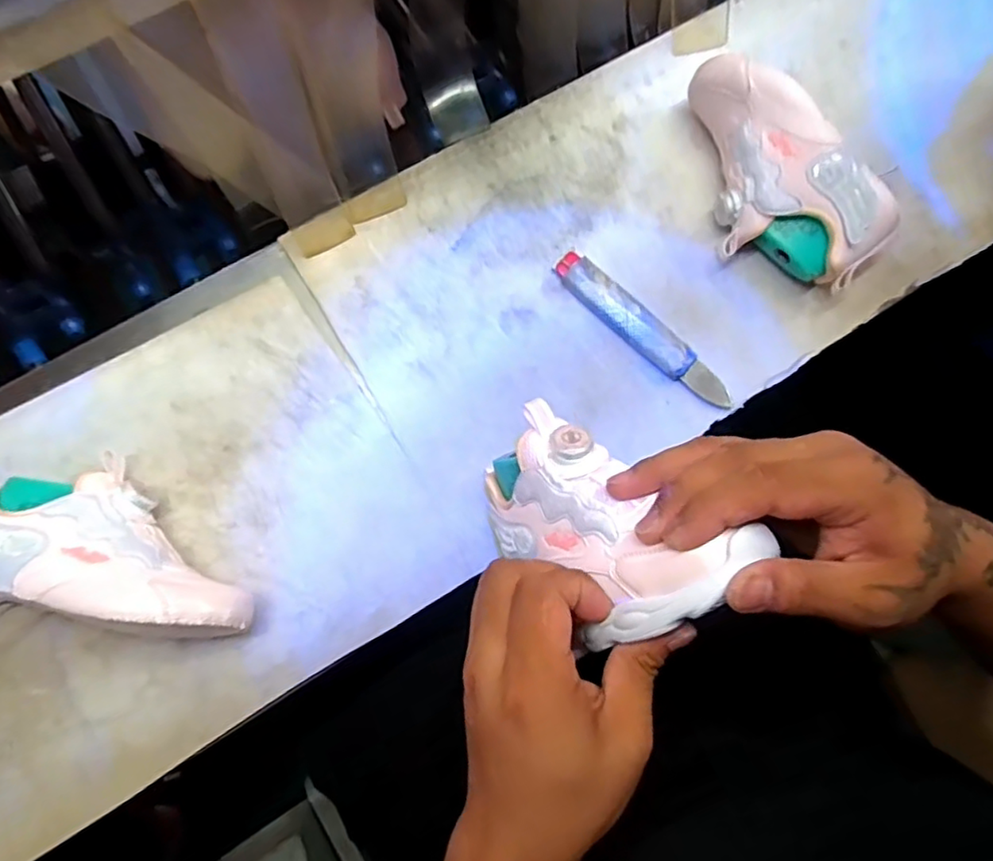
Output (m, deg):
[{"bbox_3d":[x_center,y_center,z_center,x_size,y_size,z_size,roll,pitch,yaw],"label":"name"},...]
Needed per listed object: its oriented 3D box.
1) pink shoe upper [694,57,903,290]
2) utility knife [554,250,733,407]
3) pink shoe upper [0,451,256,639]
[{"bbox_3d":[0.198,-0.184,0.458,0.083,0.070,0.183,-37,81,-9],"label":"pink shoe upper"},{"bbox_3d":[0.109,-0.075,0.464,0.161,0.013,0.027,43,80,8],"label":"utility knife"},{"bbox_3d":[-0.238,0.074,0.387,0.191,0.074,0.092,25,78,4],"label":"pink shoe upper"}]

